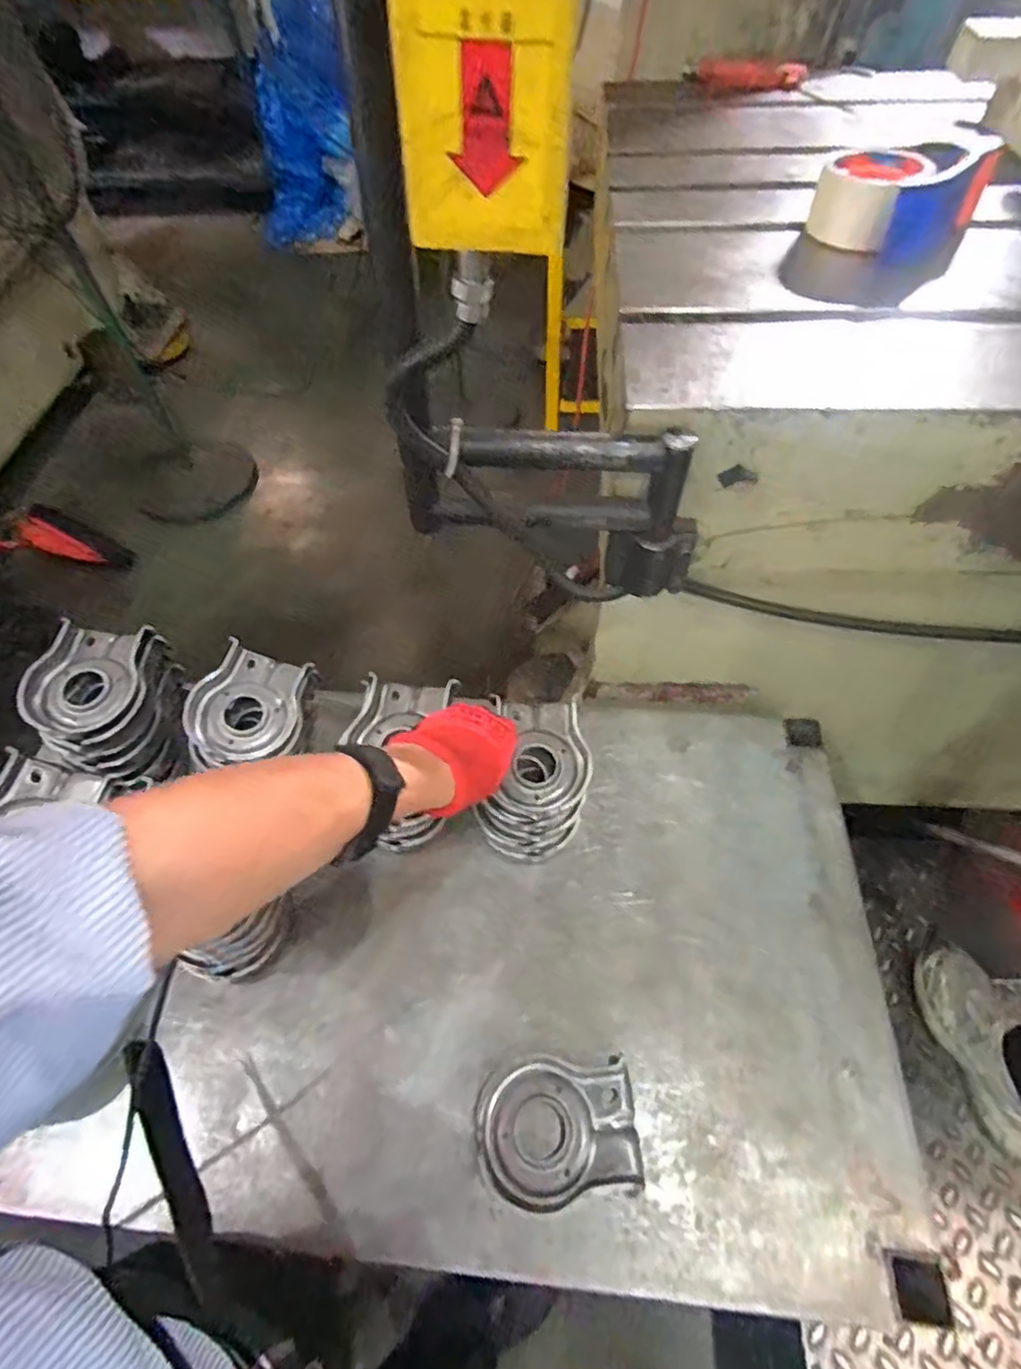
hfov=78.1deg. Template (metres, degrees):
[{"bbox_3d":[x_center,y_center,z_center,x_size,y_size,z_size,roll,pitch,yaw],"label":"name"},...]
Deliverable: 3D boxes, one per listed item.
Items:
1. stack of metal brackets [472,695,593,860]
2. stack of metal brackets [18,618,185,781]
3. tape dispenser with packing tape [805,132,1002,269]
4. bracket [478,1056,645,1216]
[{"bbox_3d":[0.027,0.098,0.638,0.098,0.099,0.141,7,55,7],"label":"stack of metal brackets"},{"bbox_3d":[-0.416,0.018,0.645,0.114,0.081,0.140,4,55,5],"label":"stack of metal brackets"},{"bbox_3d":[0.356,-0.446,0.576,0.121,0.059,0.125,31,61,22],"label":"tape dispenser with packing tape"},{"bbox_3d":[0.039,0.354,0.501,0.123,0.016,0.095,-4,55,-1],"label":"bracket"}]

